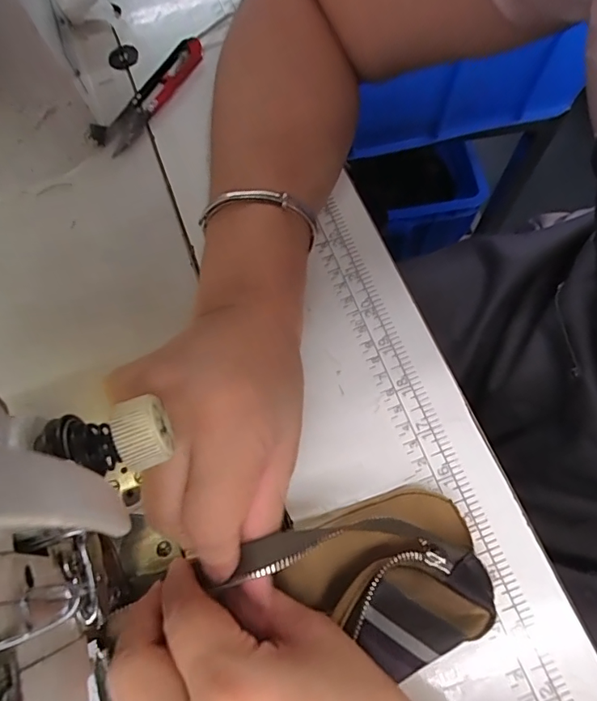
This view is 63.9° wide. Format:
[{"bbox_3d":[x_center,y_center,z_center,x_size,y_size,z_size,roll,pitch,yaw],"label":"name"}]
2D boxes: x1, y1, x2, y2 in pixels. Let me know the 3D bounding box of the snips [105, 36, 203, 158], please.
[{"bbox_3d":[-0.101,-0.181,0.337,0.022,0.017,0.100,32,73,12],"label":"snips"}]

